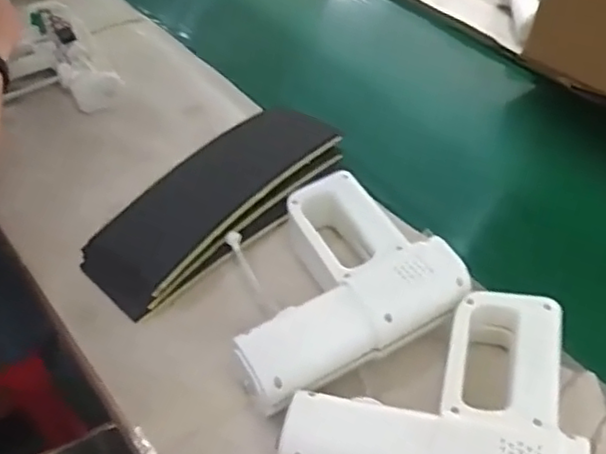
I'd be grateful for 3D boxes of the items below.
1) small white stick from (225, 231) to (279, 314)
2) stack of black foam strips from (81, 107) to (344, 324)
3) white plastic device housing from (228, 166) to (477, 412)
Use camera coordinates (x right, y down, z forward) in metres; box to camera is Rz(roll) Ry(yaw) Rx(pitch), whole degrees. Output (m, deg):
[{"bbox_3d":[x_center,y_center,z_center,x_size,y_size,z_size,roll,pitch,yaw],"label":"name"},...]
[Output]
[{"bbox_3d":[-0.051,0.046,0.644,0.014,0.007,0.092,-30,92,-29],"label":"small white stick"},{"bbox_3d":[-0.081,-0.030,0.680,0.118,0.060,0.316,31,51,26],"label":"stack of black foam strips"},{"bbox_3d":[0.014,0.049,0.593,0.214,0.066,0.188,-21,49,-23],"label":"white plastic device housing"}]

